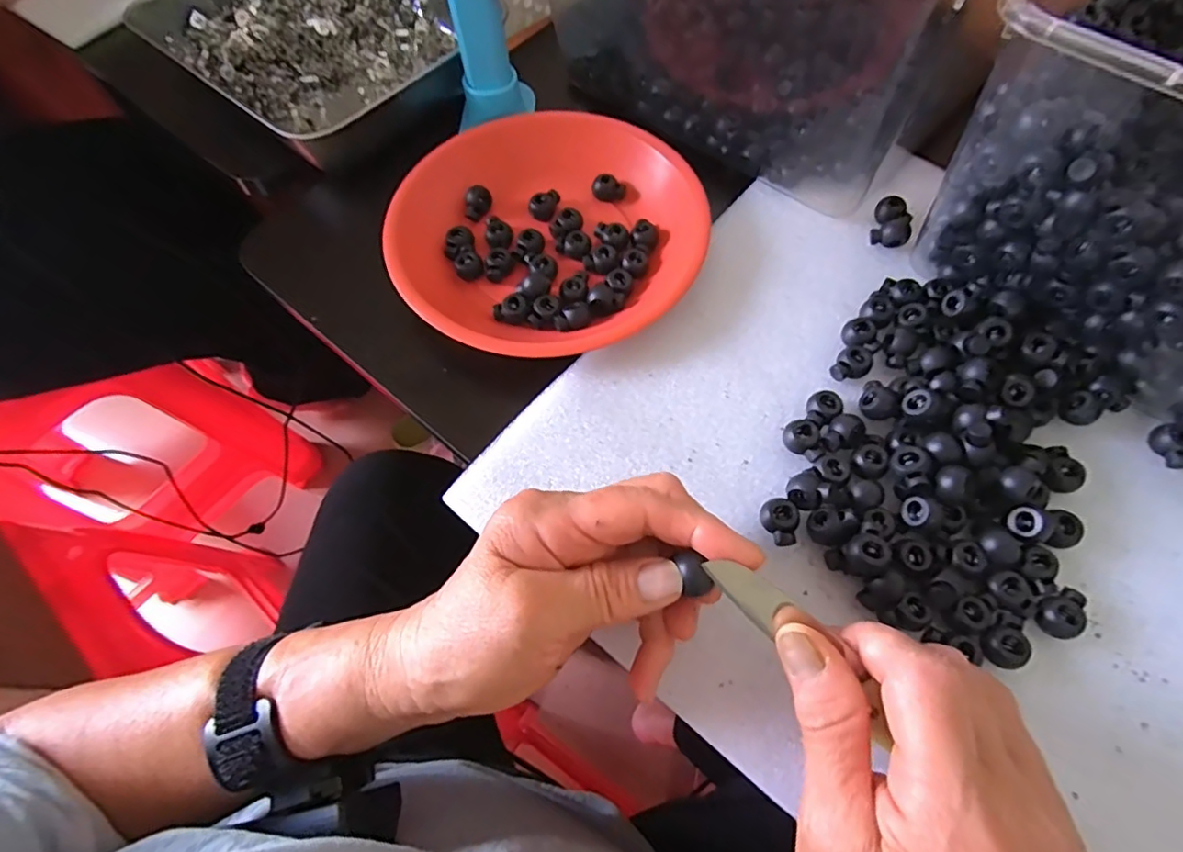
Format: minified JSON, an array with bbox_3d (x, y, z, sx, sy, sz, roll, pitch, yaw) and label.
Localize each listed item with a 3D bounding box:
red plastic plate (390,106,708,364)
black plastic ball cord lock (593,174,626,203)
[{"bbox_3d":[-0.024,-0.132,0.366,0.188,0.029,0.190,-1,64,2],"label":"red plastic plate"},{"bbox_3d":[0.012,-0.163,0.387,0.022,0.013,0.014,11,65,7],"label":"black plastic ball cord lock"}]

